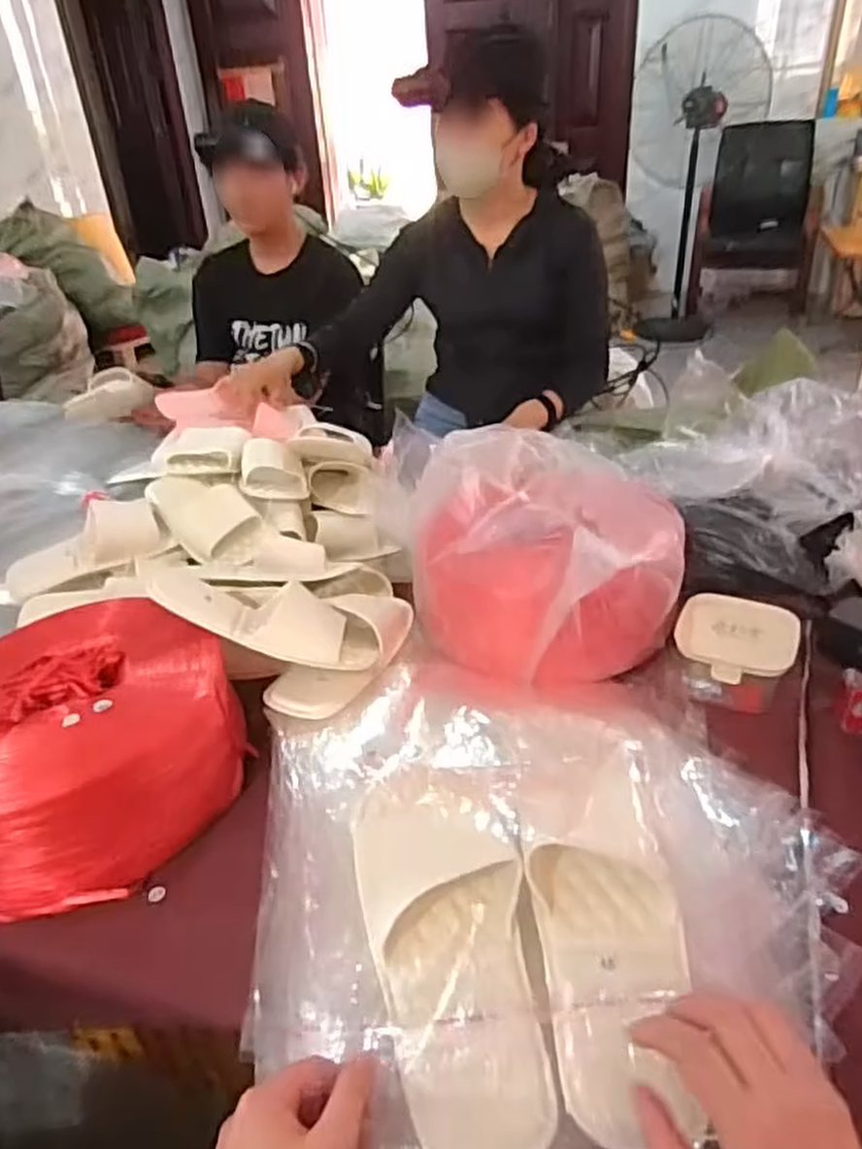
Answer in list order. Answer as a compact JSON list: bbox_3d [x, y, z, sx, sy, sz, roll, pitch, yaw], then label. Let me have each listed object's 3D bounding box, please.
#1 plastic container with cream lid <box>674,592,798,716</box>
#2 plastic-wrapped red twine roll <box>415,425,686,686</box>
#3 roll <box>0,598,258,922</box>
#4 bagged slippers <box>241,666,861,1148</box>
[{"bbox_3d":[0.306,0.077,0.765,0.112,0.059,0.113,10,35,20],"label":"plastic container with cream lid"},{"bbox_3d":[0.124,-0.038,0.858,0.284,0.152,0.326,1,33,8],"label":"plastic-wrapped red twine roll"},{"bbox_3d":[-0.311,0.153,0.668,0.268,0.128,0.222,-30,41,-34],"label":"roll"},{"bbox_3d":[0.087,0.200,0.594,0.428,0.069,0.423,-6,33,-2],"label":"bagged slippers"}]

